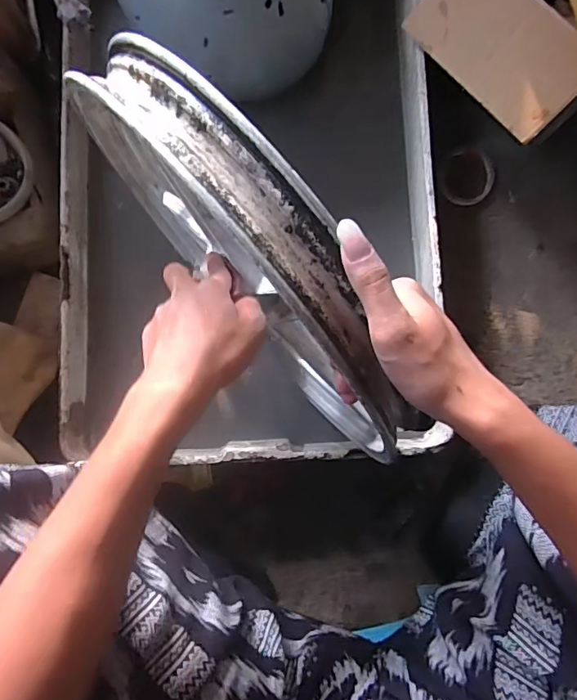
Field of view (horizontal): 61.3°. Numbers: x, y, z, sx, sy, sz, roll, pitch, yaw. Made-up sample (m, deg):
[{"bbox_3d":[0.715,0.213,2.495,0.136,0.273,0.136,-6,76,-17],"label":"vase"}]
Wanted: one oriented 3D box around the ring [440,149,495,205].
[{"bbox_3d":[0.270,-0.260,0.728,0.087,0.011,0.093,0,84,-2],"label":"ring"}]

